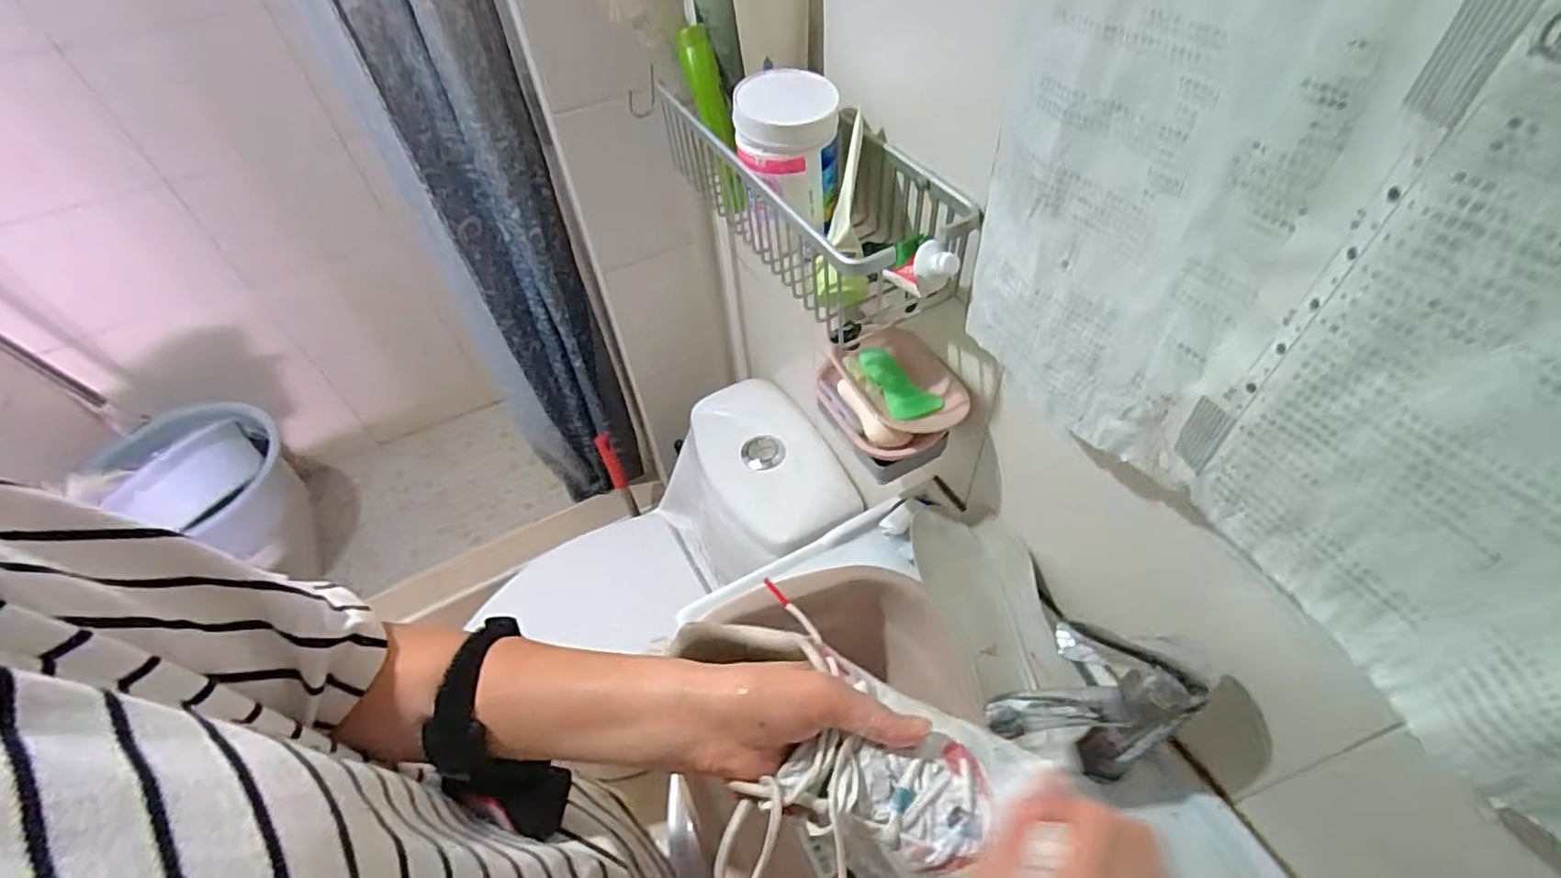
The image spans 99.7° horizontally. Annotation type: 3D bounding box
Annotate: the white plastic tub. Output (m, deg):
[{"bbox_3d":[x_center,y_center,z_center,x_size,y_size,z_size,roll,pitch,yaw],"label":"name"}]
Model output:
[{"bbox_3d":[0.009,-0.243,0.595,0.085,0.135,0.082,-3,48,4],"label":"white plastic tub"}]

